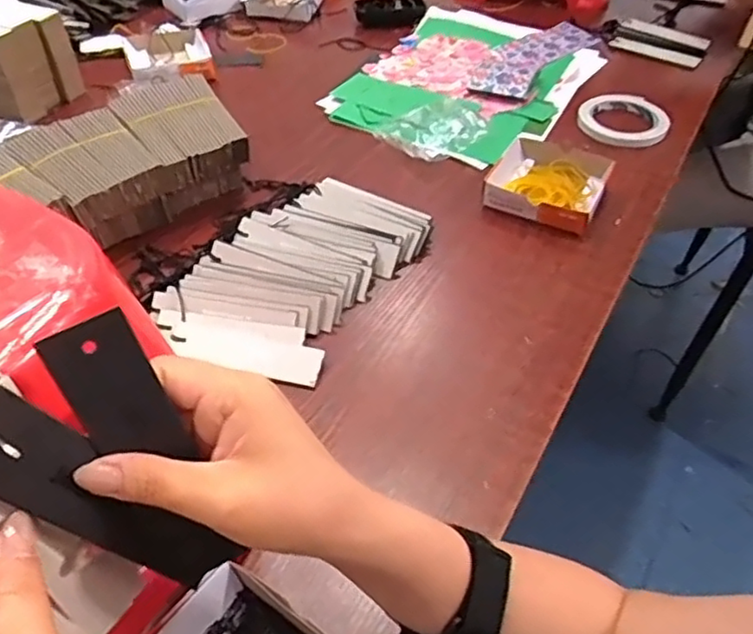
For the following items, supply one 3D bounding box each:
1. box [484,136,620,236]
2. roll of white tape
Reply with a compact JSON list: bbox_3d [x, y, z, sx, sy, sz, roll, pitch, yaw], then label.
[{"bbox_3d":[0.191,-0.151,0.705,0.112,0.030,0.131,19,49,17],"label":"box"},{"bbox_3d":[0.318,-0.262,0.837,0.112,0.019,0.130,8,47,7],"label":"roll of white tape"}]

